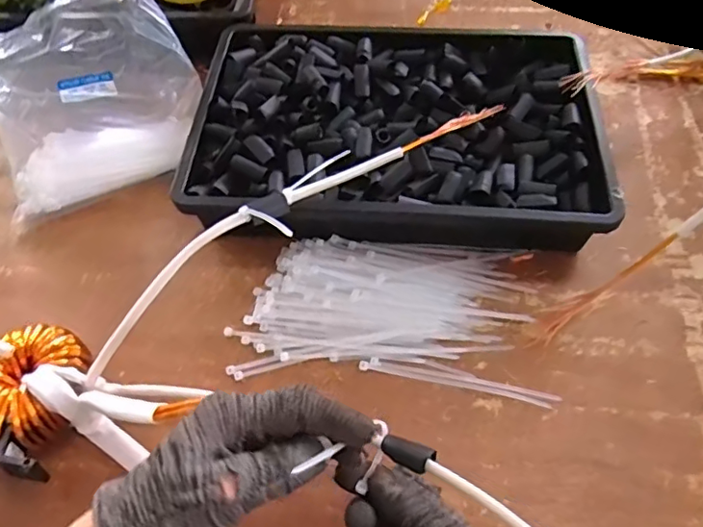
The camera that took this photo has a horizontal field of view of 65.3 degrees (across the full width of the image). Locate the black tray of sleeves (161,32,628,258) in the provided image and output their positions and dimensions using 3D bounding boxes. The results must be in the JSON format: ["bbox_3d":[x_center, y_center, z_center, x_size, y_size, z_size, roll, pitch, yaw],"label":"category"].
[{"bbox_3d":[0.041,-0.120,0.526,0.366,0.066,0.251,2,57,3],"label":"black tray of sleeves"}]

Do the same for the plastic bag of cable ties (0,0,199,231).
[{"bbox_3d":[-0.265,-0.177,0.561,0.199,0.056,0.229,-23,79,-15],"label":"plastic bag of cable ties"}]

